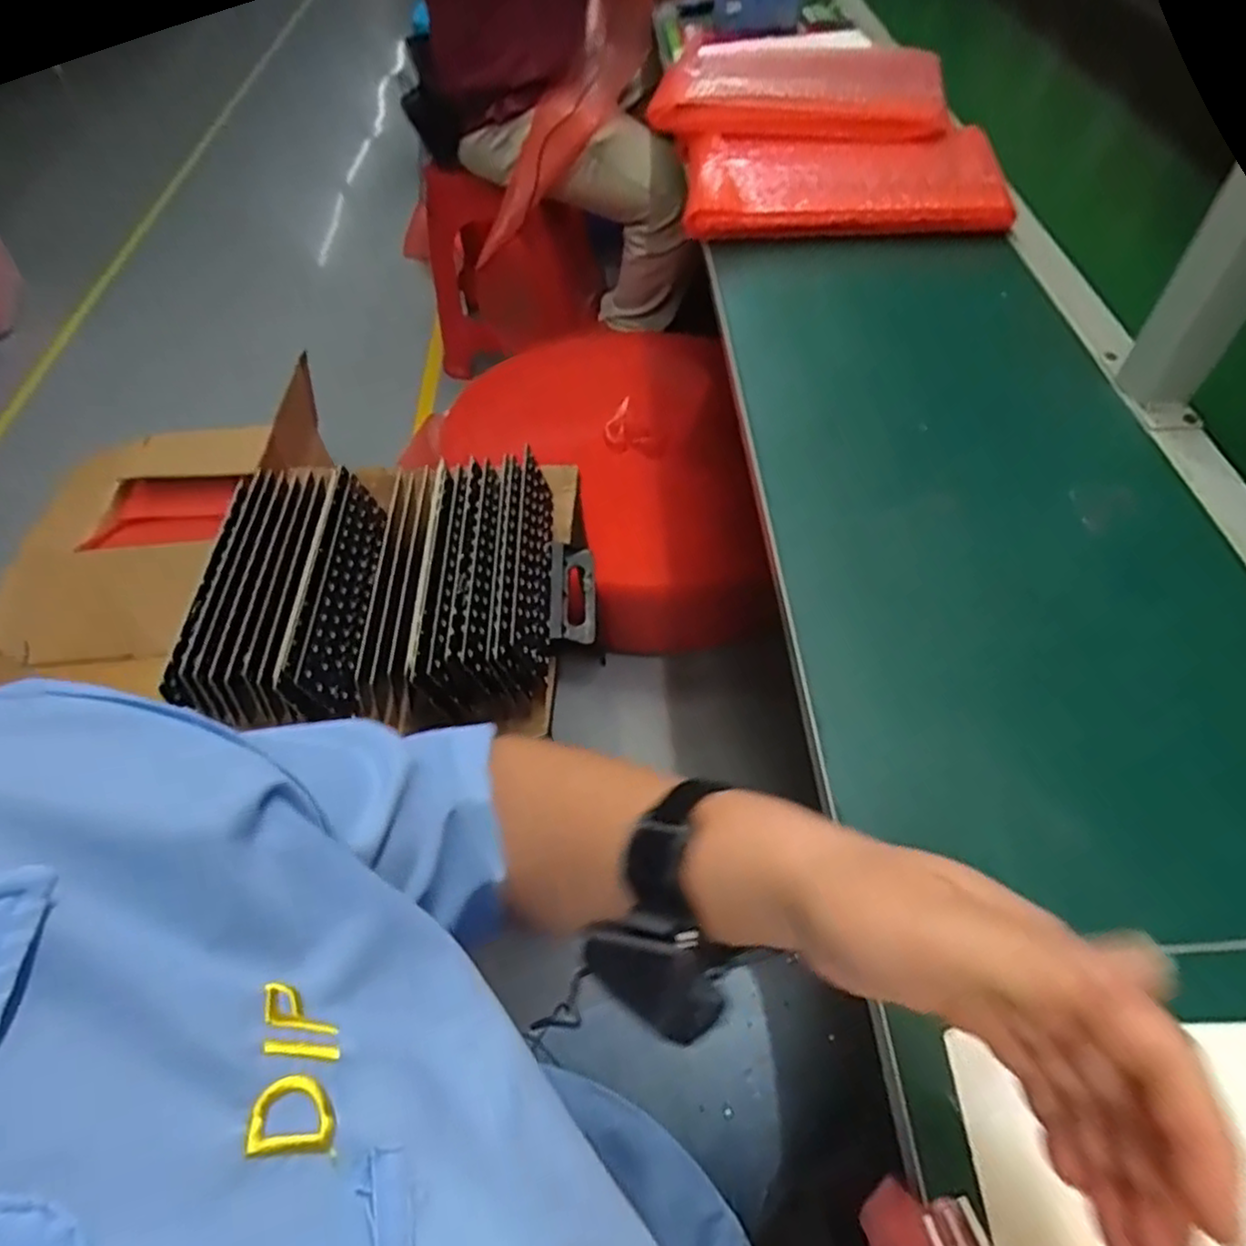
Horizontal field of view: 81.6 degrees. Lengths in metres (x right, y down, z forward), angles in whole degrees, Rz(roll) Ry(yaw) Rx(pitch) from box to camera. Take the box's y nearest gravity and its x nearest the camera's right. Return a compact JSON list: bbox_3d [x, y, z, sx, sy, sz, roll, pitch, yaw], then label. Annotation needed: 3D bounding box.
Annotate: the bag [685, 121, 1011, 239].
[{"bbox_3d":[0.232,-0.479,0.785,0.324,0.042,0.182,2,55,6],"label":"bag"}]

